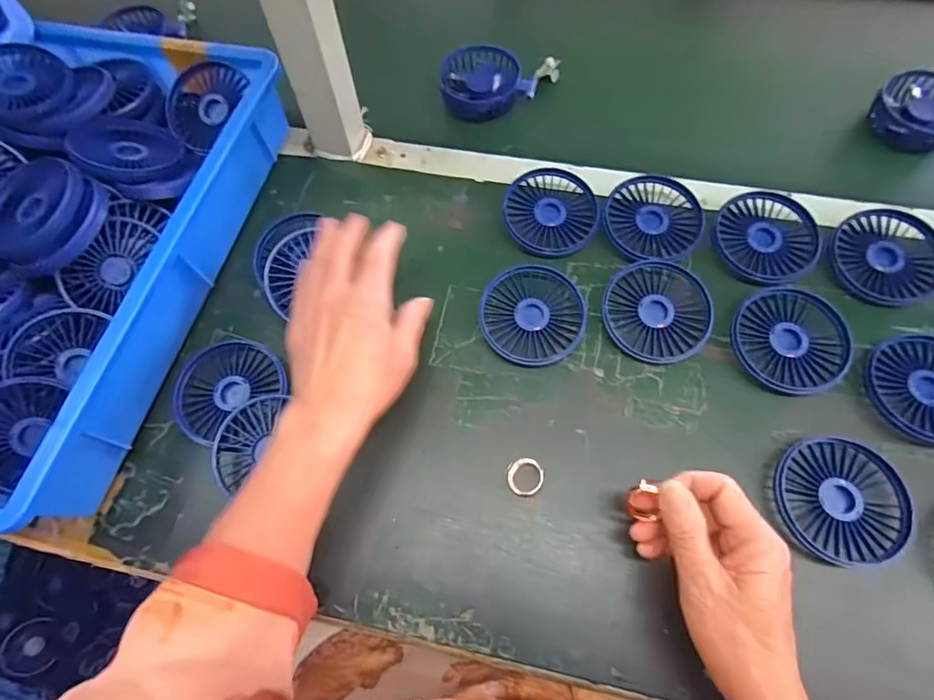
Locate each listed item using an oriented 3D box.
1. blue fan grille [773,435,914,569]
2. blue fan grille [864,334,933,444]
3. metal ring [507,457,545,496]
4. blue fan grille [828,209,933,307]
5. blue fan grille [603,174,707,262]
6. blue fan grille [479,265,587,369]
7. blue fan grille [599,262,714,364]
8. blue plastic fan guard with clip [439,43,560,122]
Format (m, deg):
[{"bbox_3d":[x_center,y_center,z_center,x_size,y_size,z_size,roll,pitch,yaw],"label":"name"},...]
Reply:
[{"bbox_3d":[0.264,0.106,0.354,0.083,0.016,0.087,-11,67,-2],"label":"blue fan grille"},{"bbox_3d":[0.353,0.030,0.379,0.086,0.019,0.086,-1,67,3],"label":"blue fan grille"},{"bbox_3d":[0.044,0.095,0.371,0.027,0.009,0.028,-1,67,3],"label":"metal ring"},{"bbox_3d":[0.358,-0.081,0.424,0.086,0.010,0.090,-1,67,3],"label":"blue fan grille"},{"bbox_3d":[0.168,-0.120,0.448,0.085,0.009,0.090,-2,67,2],"label":"blue fan grille"},{"bbox_3d":[0.055,-0.029,0.422,0.084,0.016,0.086,-1,67,3],"label":"blue fan grille"},{"bbox_3d":[0.158,-0.032,0.415,0.085,0.019,0.083,-1,67,3],"label":"blue fan grille"},{"bbox_3d":[0.034,-0.299,0.550,0.127,0.033,0.090,8,66,5],"label":"blue plastic fan guard with clip"}]

